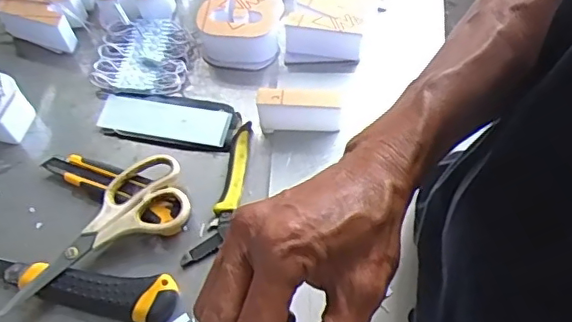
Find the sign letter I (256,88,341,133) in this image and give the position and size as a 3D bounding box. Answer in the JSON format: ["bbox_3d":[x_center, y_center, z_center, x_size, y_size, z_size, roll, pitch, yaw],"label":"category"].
[{"bbox_3d":[0.013,-0.049,0.557,0.078,0.046,0.026,2,59,4],"label":"sign letter I"}]

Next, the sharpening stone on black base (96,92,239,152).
[{"bbox_3d":[-0.123,-0.042,0.578,0.140,0.013,0.055,8,60,8],"label":"sharpening stone on black base"}]

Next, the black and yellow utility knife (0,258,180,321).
[{"bbox_3d":[-0.177,0.111,0.487,0.168,0.020,0.037,7,59,7],"label":"black and yellow utility knife"}]

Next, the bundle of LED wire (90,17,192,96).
[{"bbox_3d":[-0.157,-0.115,0.618,0.099,0.023,0.097,4,59,5],"label":"bundle of LED wire"}]

